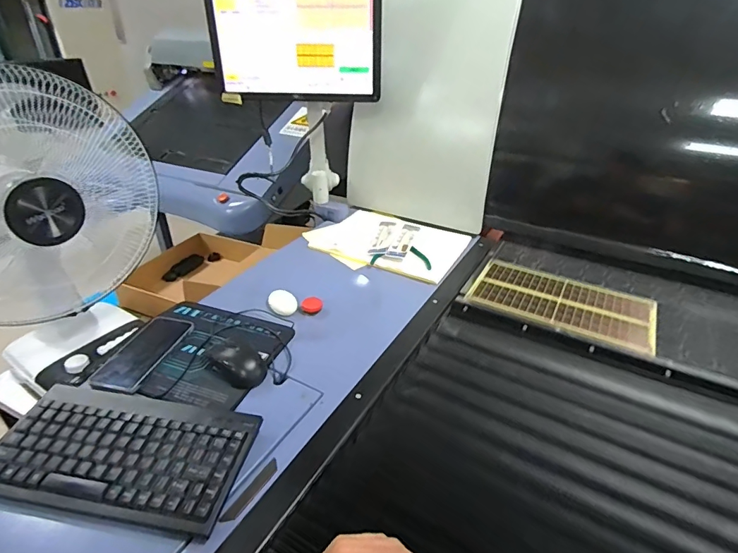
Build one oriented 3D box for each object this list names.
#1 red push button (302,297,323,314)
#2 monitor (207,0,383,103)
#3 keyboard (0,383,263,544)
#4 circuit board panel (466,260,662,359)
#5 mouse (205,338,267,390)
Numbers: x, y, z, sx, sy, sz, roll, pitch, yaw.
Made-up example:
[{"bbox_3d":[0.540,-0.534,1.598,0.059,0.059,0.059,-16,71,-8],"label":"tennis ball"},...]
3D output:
[{"bbox_3d":[-0.109,0.054,0.834,0.039,0.014,0.039,1,31,-1],"label":"red push button"},{"bbox_3d":[-0.157,-0.541,0.933,0.366,0.301,0.041,4,31,5],"label":"monitor"},{"bbox_3d":[-0.288,0.207,0.514,0.283,0.030,0.150,6,31,8],"label":"keyboard"},{"bbox_3d":[0.367,0.046,0.837,0.313,0.009,0.181,18,35,25],"label":"circuit board panel"},{"bbox_3d":[-0.198,0.121,0.654,0.108,0.030,0.059,27,39,36],"label":"mouse"}]

